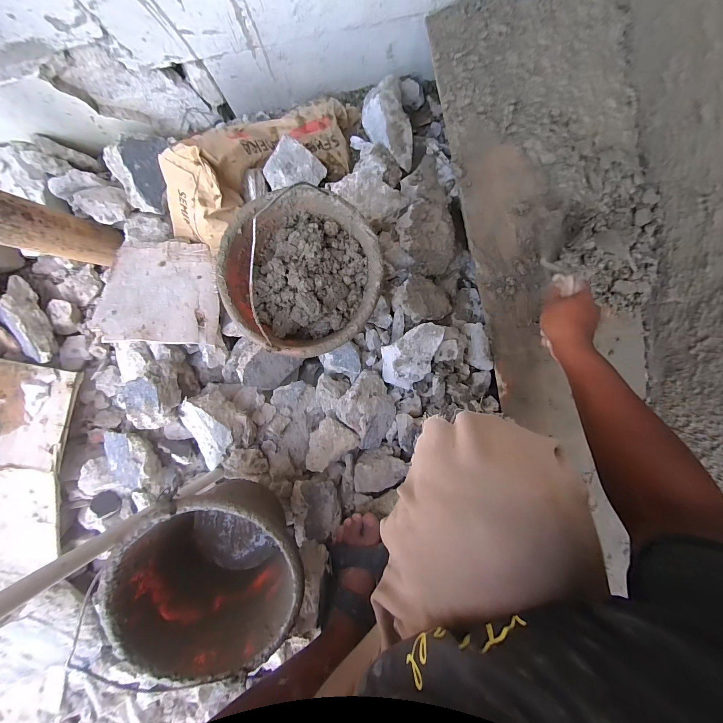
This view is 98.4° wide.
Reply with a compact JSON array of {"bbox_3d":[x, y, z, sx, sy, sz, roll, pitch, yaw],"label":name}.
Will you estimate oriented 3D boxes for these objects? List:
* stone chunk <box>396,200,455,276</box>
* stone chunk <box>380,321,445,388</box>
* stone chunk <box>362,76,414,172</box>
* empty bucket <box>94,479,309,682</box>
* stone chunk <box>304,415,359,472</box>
[{"bbox_3d":[0.133,-0.249,0.638,0.106,0.058,0.143,-11,98,2],"label":"stone chunk"},{"bbox_3d":[0.101,-0.009,0.579,0.136,0.047,0.093,-33,97,5],"label":"stone chunk"},{"bbox_3d":[0.065,-0.523,0.674,0.093,0.076,0.227,-23,79,3],"label":"stone chunk"},{"bbox_3d":[-0.206,0.291,0.473,0.246,0.171,0.235,0,99,0],"label":"empty bucket"},{"bbox_3d":[-0.062,0.156,0.579,0.076,0.049,0.099,35,97,-5],"label":"stone chunk"}]

